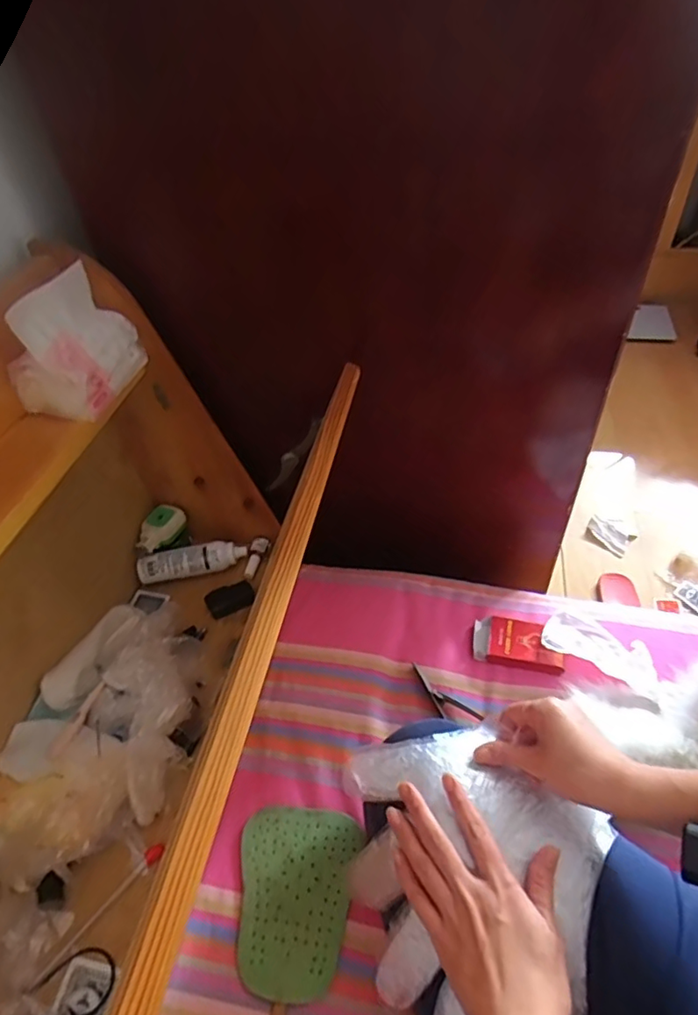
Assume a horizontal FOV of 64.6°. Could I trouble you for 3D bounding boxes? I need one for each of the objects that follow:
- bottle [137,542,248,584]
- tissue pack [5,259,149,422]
[{"bbox_3d":[-0.230,0.082,0.812,0.154,0.041,0.032,-11,46,-5],"label":"bottle"},{"bbox_3d":[-0.286,-0.170,0.569,0.076,0.111,0.124,9,48,14],"label":"tissue pack"}]

